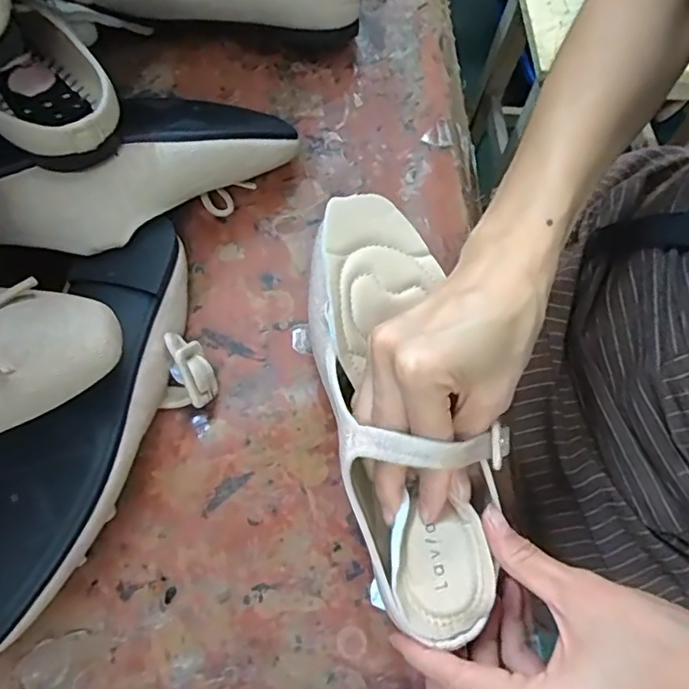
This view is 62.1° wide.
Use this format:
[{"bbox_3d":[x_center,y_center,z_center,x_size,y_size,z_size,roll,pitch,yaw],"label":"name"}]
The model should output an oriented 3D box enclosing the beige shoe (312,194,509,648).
[{"bbox_3d":[0.029,0.028,0.302,0.079,0.068,0.227,-9,76,-6],"label":"beige shoe"}]

